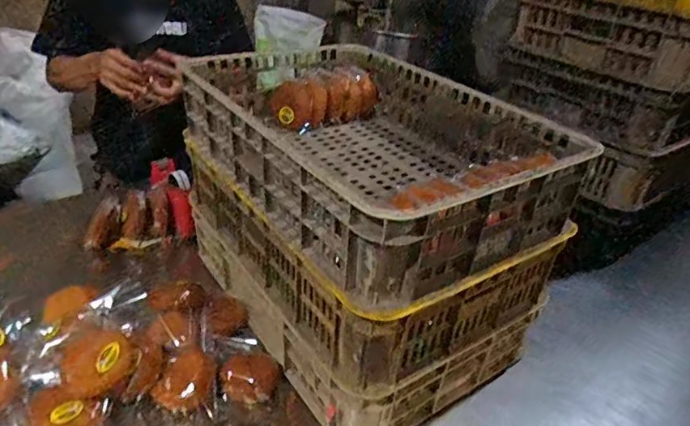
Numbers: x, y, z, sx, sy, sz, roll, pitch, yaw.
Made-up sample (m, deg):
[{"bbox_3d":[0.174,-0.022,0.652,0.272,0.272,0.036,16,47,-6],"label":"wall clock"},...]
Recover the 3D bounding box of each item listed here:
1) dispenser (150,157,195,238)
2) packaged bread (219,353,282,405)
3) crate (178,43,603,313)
[{"bbox_3d":[-0.378,-0.052,1.114,0.057,0.080,0.209,-17,67,-31],"label":"dispenser"},{"bbox_3d":[-0.149,0.261,0.792,0.093,0.038,0.080,-2,33,-11],"label":"packaged bread"},{"bbox_3d":[0.028,-0.121,0.828,0.410,0.149,0.603,-18,39,-32],"label":"crate"}]

